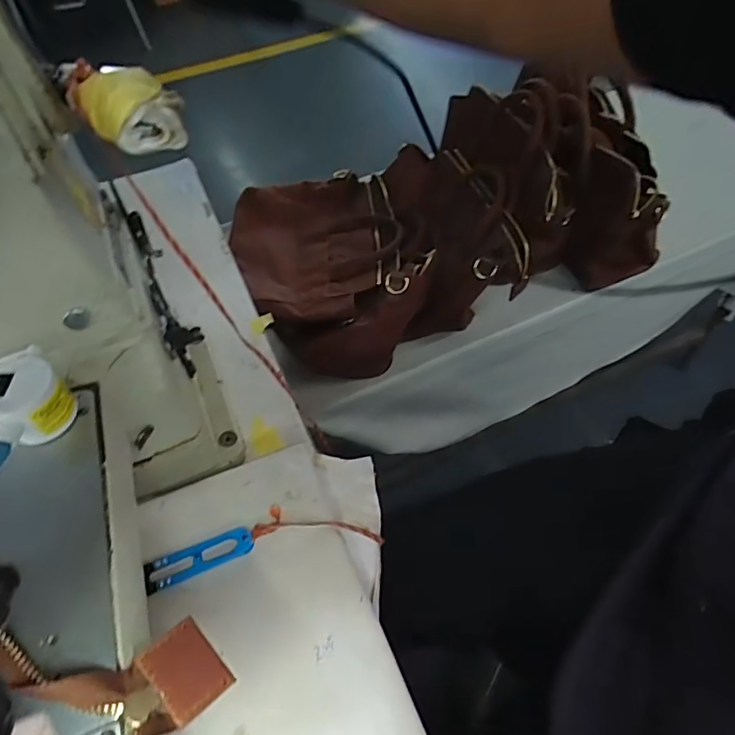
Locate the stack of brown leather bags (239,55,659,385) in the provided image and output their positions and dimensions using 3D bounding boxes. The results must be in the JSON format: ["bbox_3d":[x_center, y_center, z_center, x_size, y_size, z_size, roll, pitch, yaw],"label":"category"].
[{"bbox_3d":[0.100,-0.230,0.783,0.591,0.195,0.345,-20,56,-11],"label":"stack of brown leather bags"}]

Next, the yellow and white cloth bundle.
[{"bbox_3d":[-0.116,-0.126,0.257,0.042,0.029,0.048,-30,58,-17],"label":"yellow and white cloth bundle"}]

